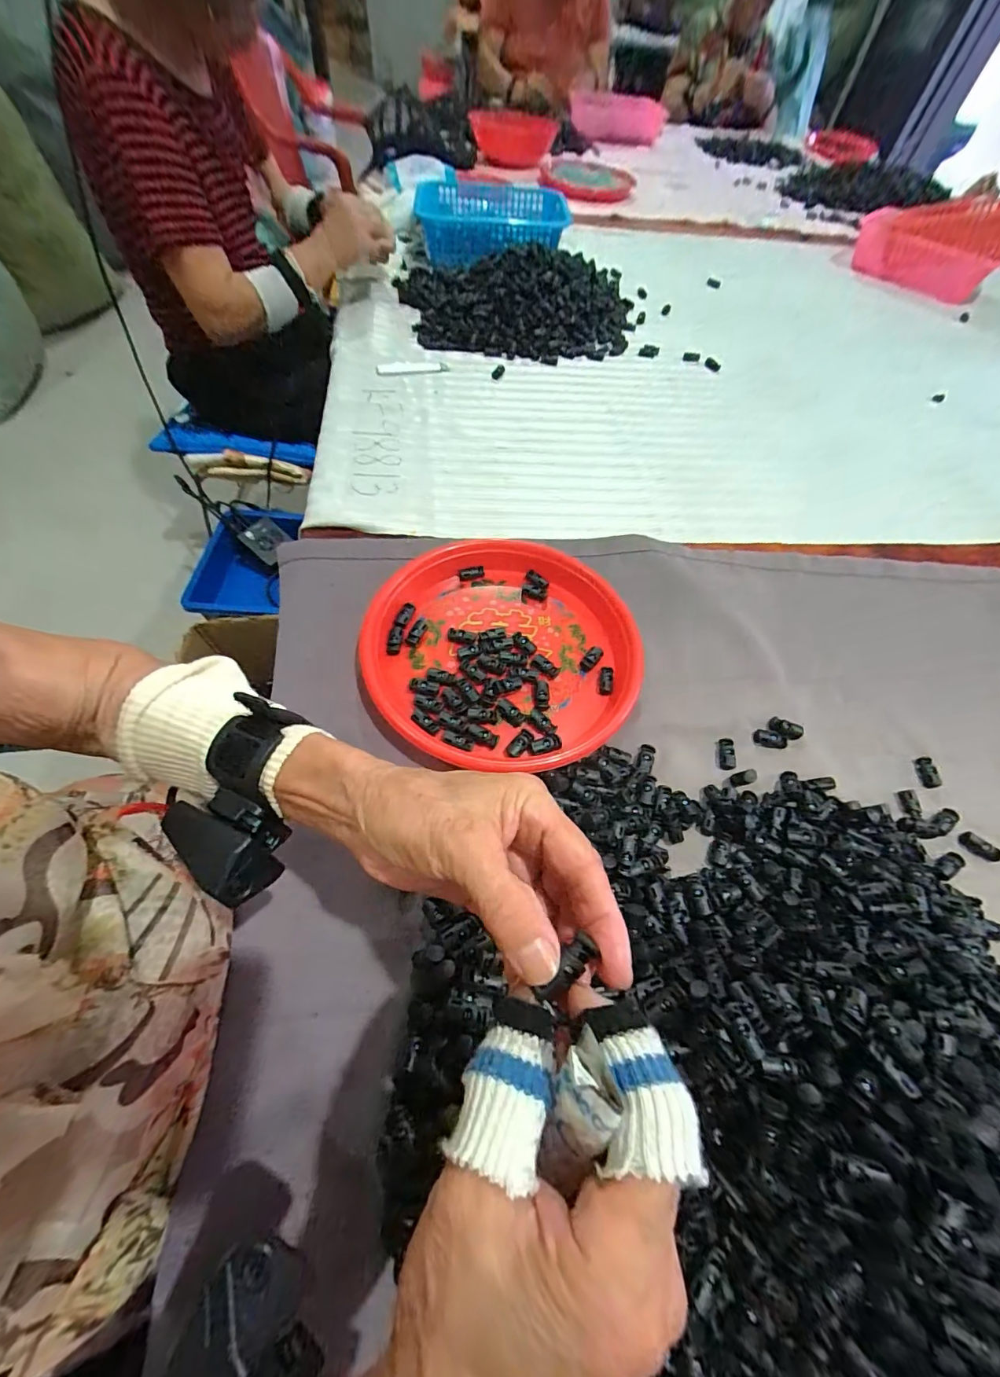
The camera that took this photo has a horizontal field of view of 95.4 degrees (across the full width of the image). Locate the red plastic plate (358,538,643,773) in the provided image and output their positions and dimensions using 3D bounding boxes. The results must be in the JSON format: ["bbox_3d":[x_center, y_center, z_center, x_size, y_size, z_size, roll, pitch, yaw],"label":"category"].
[{"bbox_3d":[0.006,-0.040,0.433,0.241,0.034,0.245,2,60,-3],"label":"red plastic plate"}]

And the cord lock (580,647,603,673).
[{"bbox_3d":[0.089,-0.028,0.445,0.013,0.005,0.029,38,86,16],"label":"cord lock"}]

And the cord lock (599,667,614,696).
[{"bbox_3d":[0.101,-0.007,0.431,0.012,0.005,0.031,10,60,2],"label":"cord lock"}]

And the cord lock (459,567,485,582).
[{"bbox_3d":[-0.030,-0.123,0.490,0.027,0.007,0.013,-10,61,-10],"label":"cord lock"}]

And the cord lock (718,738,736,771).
[{"bbox_3d":[0.205,0.059,0.409,0.015,0.009,0.028,13,60,3],"label":"cord lock"}]

